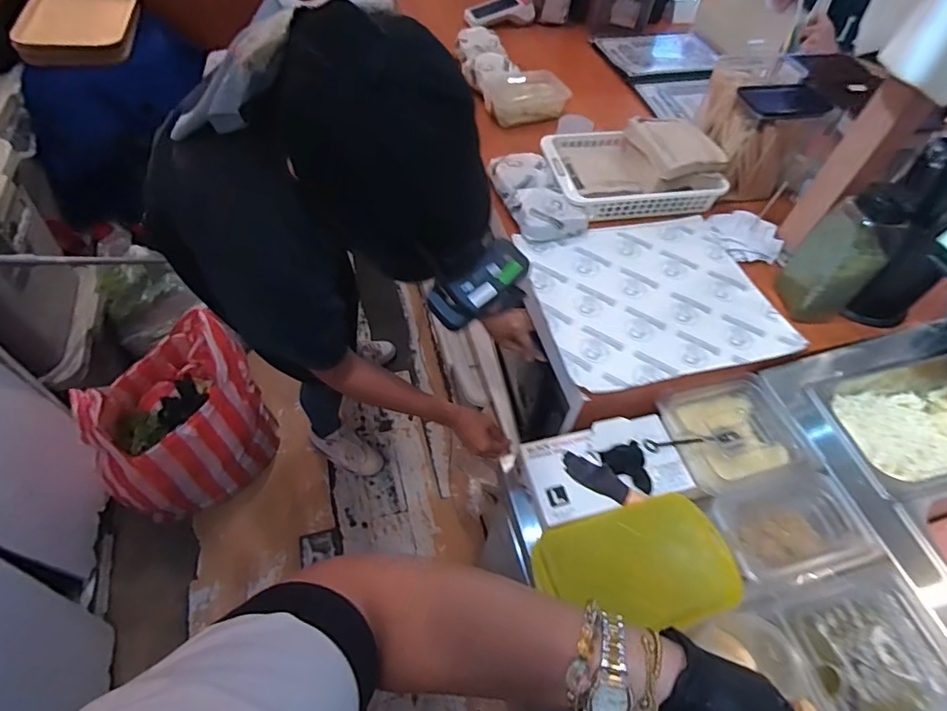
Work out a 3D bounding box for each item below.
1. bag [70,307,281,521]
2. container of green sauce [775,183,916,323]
[{"bbox_3d":[-0.759,0.172,1.323,0.329,0.457,0.425,27,57,14],"label":"bag"},{"bbox_3d":[0.525,-0.139,0.728,0.076,0.178,0.075,-5,55,-8],"label":"container of green sauce"}]

